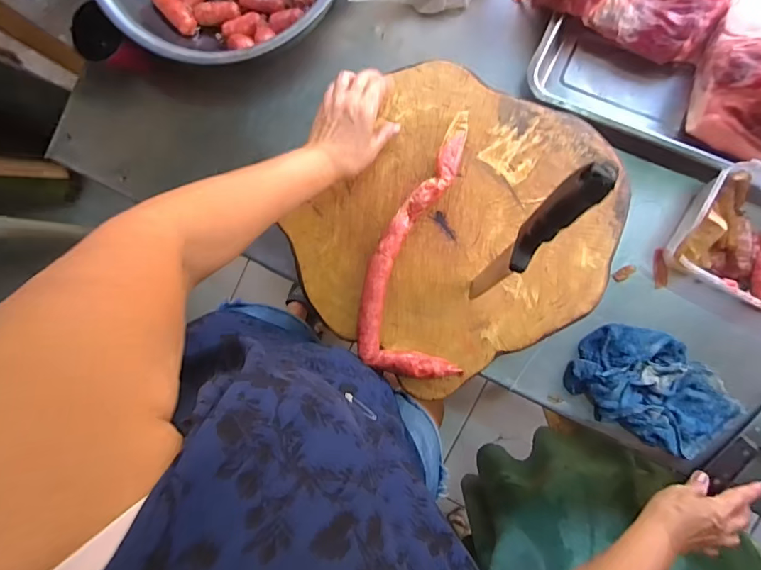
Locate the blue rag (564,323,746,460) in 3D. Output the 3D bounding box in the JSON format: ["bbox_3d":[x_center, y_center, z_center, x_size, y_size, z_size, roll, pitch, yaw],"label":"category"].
[{"bbox_3d":[0.379,0.145,0.647,0.213,0.030,0.137,29,96,6],"label":"blue rag"}]

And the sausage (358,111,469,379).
[{"bbox_3d":[0.040,-0.048,0.597,0.129,0.030,0.328,1,93,8],"label":"sausage"}]

